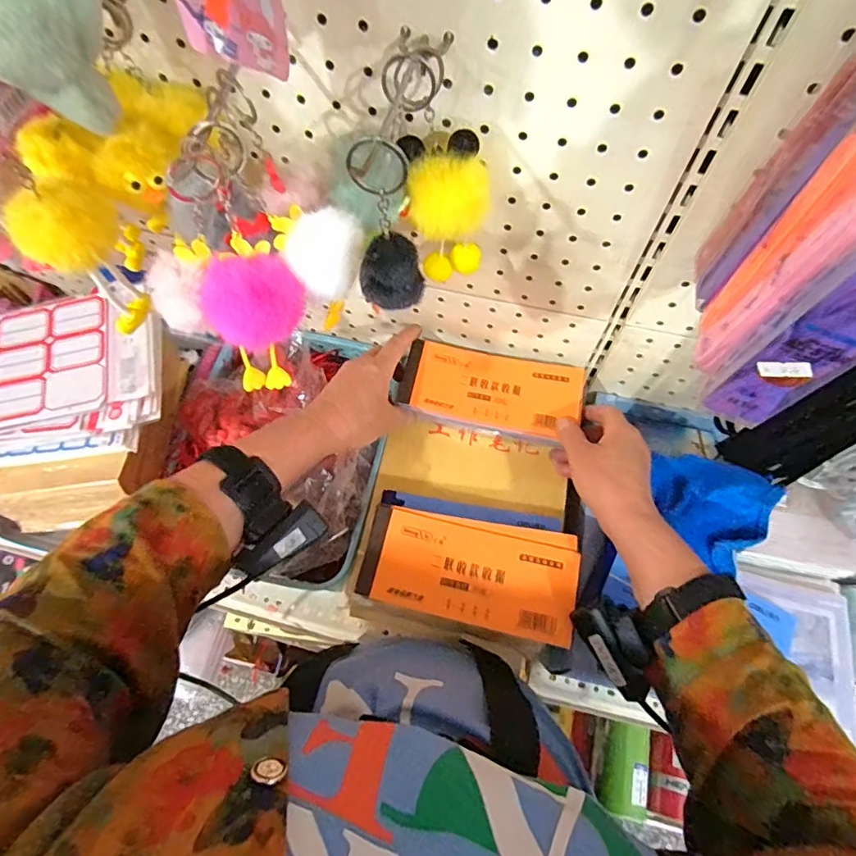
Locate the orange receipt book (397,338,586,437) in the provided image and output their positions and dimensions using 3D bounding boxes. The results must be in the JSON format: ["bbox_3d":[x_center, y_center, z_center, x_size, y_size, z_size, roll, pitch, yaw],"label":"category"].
[{"bbox_3d":[0.065,-0.041,0.515,0.171,0.013,0.079,9,65,4],"label":"orange receipt book"}]

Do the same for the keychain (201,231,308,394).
[{"bbox_3d":[-0.104,-0.072,0.319,0.061,0.057,0.071,-27,67,-13],"label":"keychain"}]

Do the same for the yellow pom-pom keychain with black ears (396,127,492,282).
[{"bbox_3d":[0.012,-0.148,0.360,0.057,0.103,0.054,8,64,3],"label":"yellow pom-pom keychain with black ears"}]

